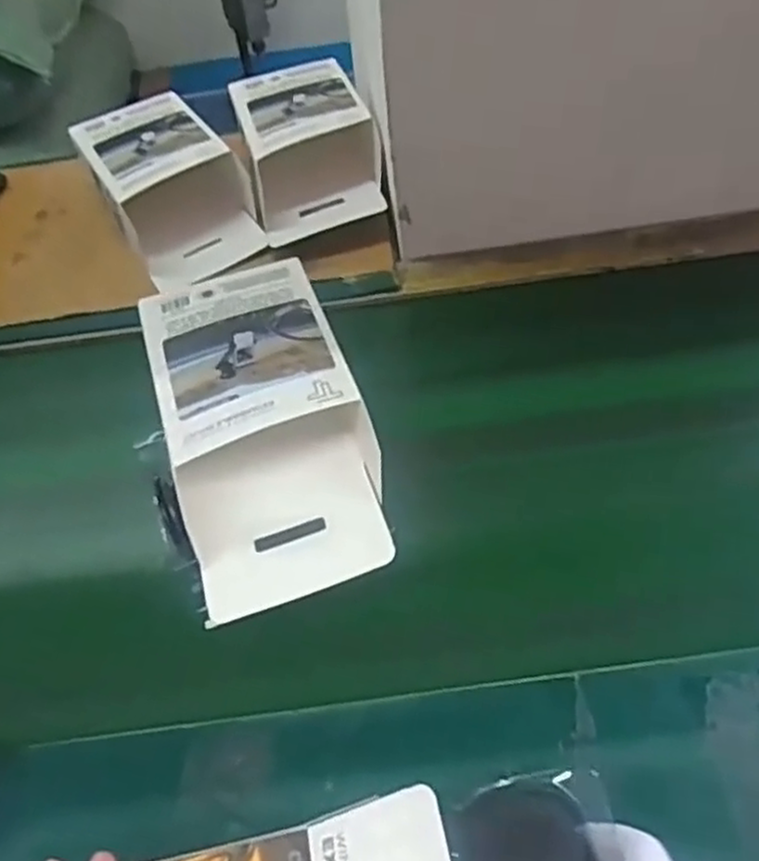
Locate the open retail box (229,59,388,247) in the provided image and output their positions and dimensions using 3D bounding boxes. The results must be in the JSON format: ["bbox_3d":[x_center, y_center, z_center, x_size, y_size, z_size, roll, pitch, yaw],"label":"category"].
[{"bbox_3d":[-0.083,-0.320,0.850,0.157,0.080,0.259,-12,49,-5],"label":"open retail box"}]

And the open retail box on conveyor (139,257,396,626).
[{"bbox_3d":[-0.084,-0.009,0.543,0.142,0.086,0.247,-15,49,-8],"label":"open retail box on conveyor"}]

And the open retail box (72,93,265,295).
[{"bbox_3d":[-0.238,-0.276,0.830,0.146,0.078,0.261,-25,51,-16],"label":"open retail box"}]

